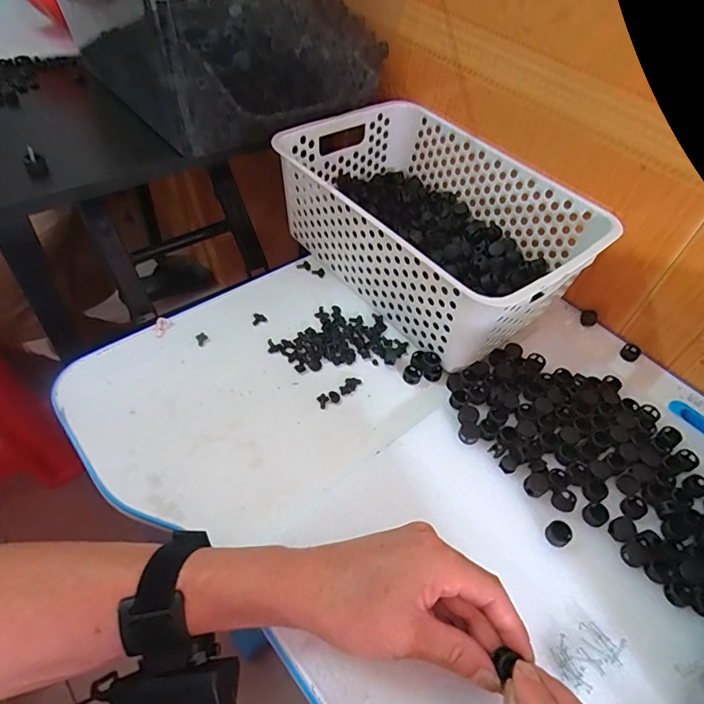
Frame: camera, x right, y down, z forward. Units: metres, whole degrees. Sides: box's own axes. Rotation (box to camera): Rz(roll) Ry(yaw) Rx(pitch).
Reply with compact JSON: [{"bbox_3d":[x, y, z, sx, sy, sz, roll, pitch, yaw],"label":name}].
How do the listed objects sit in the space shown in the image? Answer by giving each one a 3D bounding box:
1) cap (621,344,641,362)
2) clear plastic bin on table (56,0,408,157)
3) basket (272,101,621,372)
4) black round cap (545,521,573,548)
[{"bbox_3d":[0.287,0.001,0.507,0.017,0.012,0.017,3,50,-3],"label":"cap"},{"bbox_3d":[-0.130,-0.361,0.535,0.293,0.146,0.281,-33,61,-28],"label":"clear plastic bin on table"},{"bbox_3d":[0.083,-0.132,0.519,0.200,0.109,0.303,-32,60,-28],"label":"basket"},{"bbox_3d":[0.152,0.134,0.363,0.018,0.007,0.016,-20,55,-21],"label":"black round cap"}]

